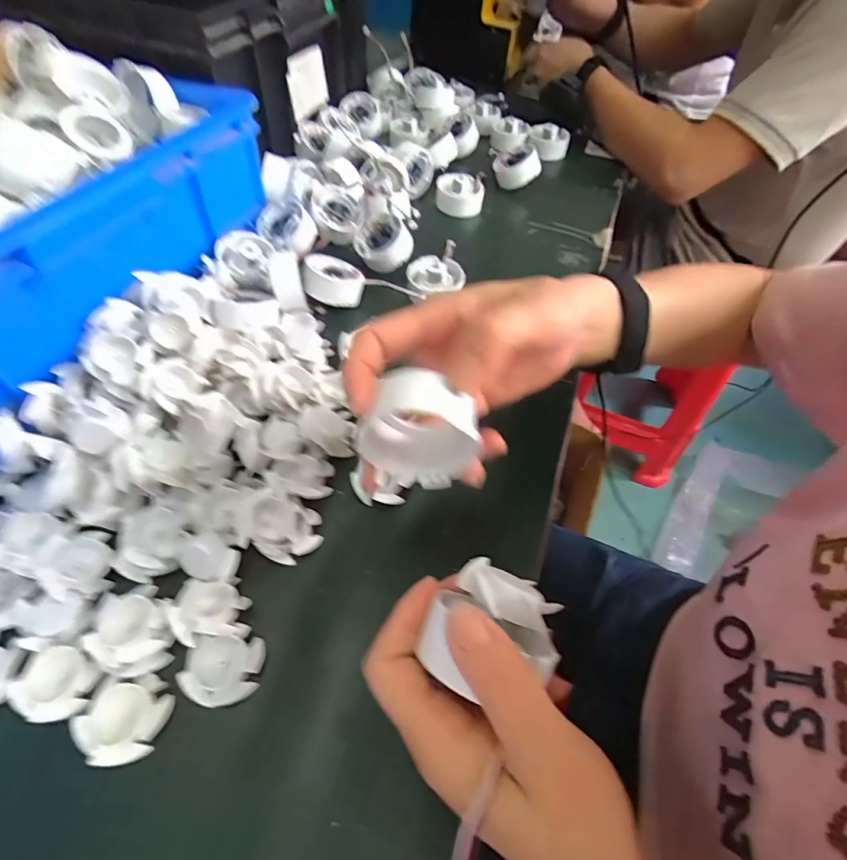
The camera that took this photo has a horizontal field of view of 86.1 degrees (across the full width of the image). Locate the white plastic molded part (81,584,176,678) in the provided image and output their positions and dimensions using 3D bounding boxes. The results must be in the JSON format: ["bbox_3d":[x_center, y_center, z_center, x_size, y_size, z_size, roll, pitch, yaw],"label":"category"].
[{"bbox_3d":[-0.162,0.112,0.250,0.038,0.014,0.042,-25,60,-21],"label":"white plastic molded part"}]

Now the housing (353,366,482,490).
[{"bbox_3d":[-0.003,0.001,0.209,0.052,0.050,0.027,16,57,8],"label":"housing"}]

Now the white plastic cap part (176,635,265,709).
[{"bbox_3d":[-0.112,0.134,0.254,0.041,0.013,0.035,4,54,-2],"label":"white plastic cap part"}]

